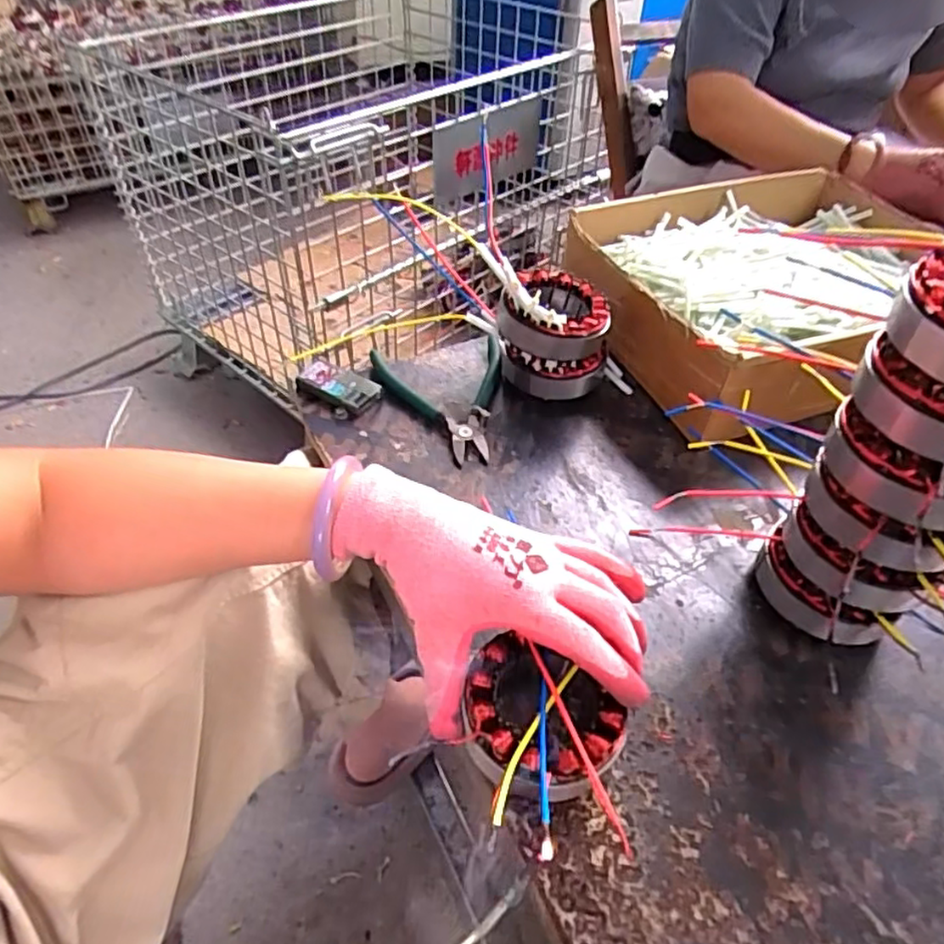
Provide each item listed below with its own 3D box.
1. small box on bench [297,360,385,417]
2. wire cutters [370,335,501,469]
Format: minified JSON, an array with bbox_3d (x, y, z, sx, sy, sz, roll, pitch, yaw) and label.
[{"bbox_3d":[-0.112,-0.072,0.569,0.070,0.018,0.035,28,51,23],"label":"small box on bench"},{"bbox_3d":[-0.017,-0.061,0.557,0.108,0.024,0.129,-10,47,-12],"label":"wire cutters"}]

